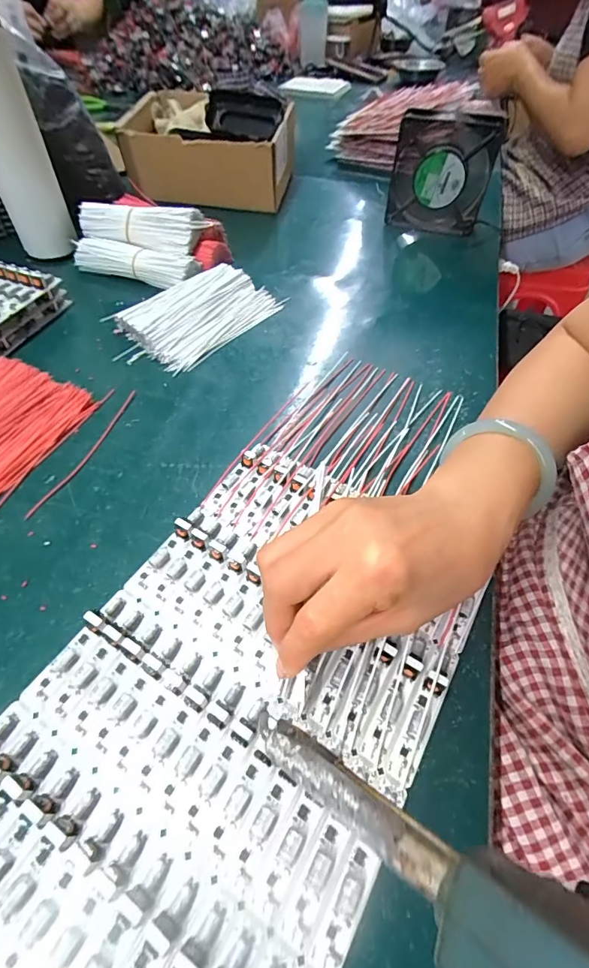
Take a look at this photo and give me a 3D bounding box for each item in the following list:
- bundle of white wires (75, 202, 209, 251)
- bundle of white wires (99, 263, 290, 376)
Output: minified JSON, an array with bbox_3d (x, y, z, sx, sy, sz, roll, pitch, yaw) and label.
[{"bbox_3d":[-0.180,-0.297,0.490,0.155,0.045,0.034,16,53,9],"label":"bundle of white wires"},{"bbox_3d":[-0.097,-0.176,0.442,0.169,0.029,0.099,-34,60,-24],"label":"bundle of white wires"}]

